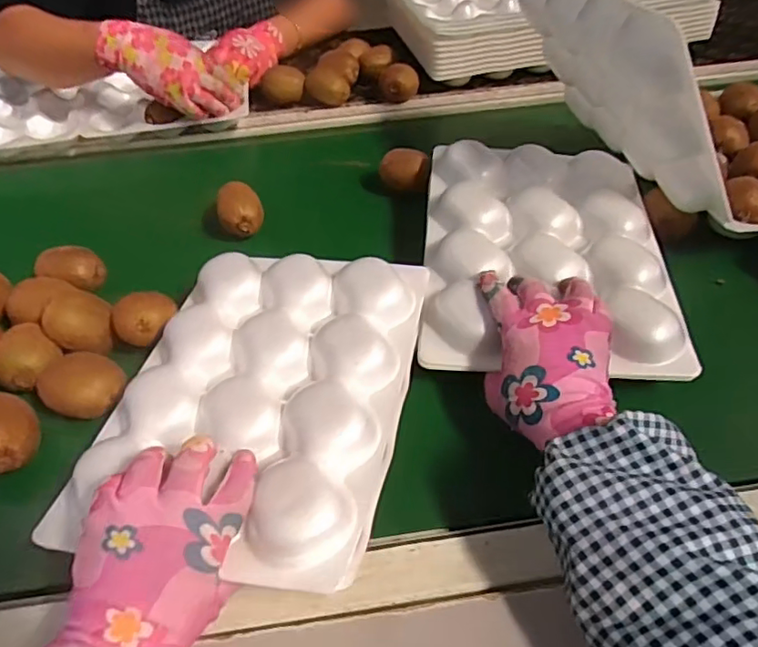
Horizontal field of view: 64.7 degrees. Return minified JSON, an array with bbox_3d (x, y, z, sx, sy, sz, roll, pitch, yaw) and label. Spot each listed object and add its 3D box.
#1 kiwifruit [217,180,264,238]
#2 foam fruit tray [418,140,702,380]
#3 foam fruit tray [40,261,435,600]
[{"bbox_3d":[-0.150,-0.121,0.656,0.053,0.038,0.076,-16,45,-10],"label":"kiwifruit"},{"bbox_3d":[0.151,-0.073,0.550,0.214,0.055,0.268,1,44,7],"label":"foam fruit tray"},{"bbox_3d":[-0.091,0.045,0.452,0.214,0.036,0.279,6,45,12],"label":"foam fruit tray"}]

